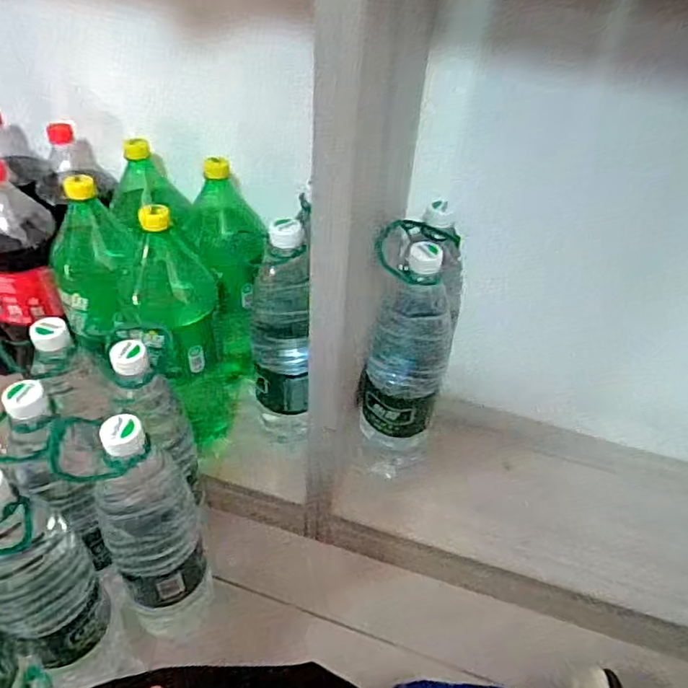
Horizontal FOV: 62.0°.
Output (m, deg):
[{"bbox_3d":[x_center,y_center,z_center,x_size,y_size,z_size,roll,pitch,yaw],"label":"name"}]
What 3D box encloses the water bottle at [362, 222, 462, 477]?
[{"bbox_3d":[0.068,0.019,0.639,0.090,0.284,0.084,7,43,1],"label":"water bottle"}]

